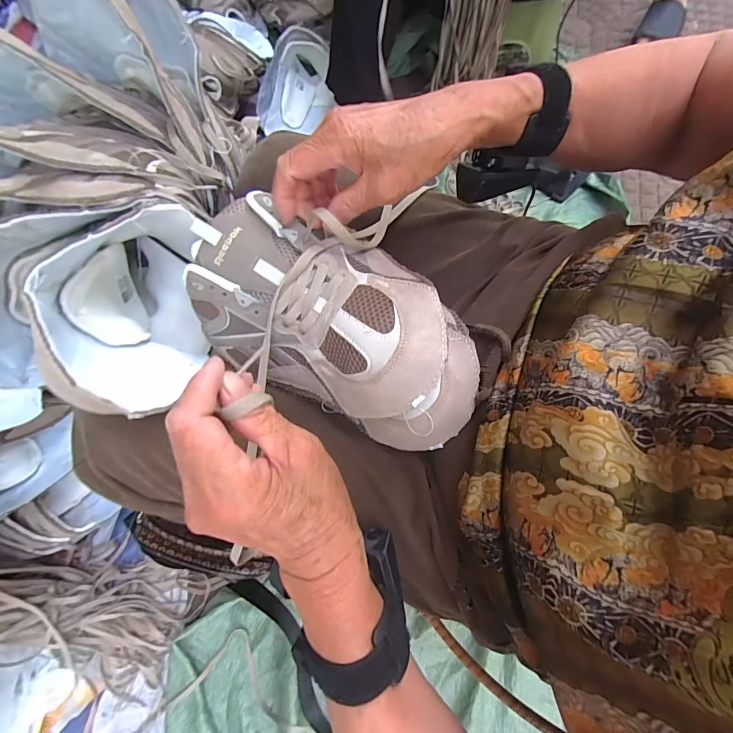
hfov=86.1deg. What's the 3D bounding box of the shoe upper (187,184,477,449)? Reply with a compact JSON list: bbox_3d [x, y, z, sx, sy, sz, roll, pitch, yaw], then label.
[{"bbox_3d":[-0.024,-0.040,0.304,0.234,0.071,0.124,25,74,11],"label":"shoe upper"}]

